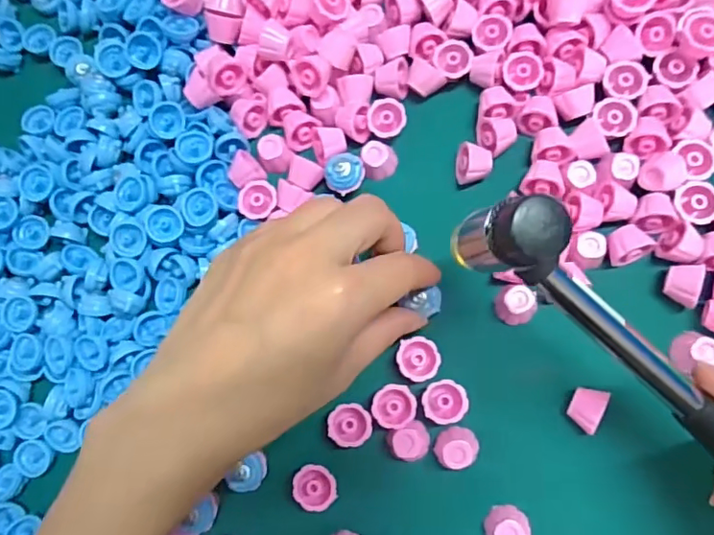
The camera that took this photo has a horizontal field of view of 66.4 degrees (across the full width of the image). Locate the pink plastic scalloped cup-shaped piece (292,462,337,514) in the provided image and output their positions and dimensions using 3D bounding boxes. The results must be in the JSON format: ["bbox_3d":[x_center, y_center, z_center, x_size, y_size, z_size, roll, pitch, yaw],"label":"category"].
[{"bbox_3d":[-0.020,0.107,0.266,0.020,0.010,0.020,-1,82,7],"label":"pink plastic scalloped cup-shaped piece"}]

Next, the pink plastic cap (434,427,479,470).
[{"bbox_3d":[0.048,0.086,0.263,0.021,0.016,0.017,-18,80,4],"label":"pink plastic cap"}]

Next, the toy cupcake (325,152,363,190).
[{"bbox_3d":[-0.006,-0.048,0.286,0.020,0.020,0.020,-25,79,3],"label":"toy cupcake"}]

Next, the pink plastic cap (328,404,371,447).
[{"bbox_3d":[-0.003,0.077,0.268,0.021,0.008,0.020,-1,82,7],"label":"pink plastic cap"}]

